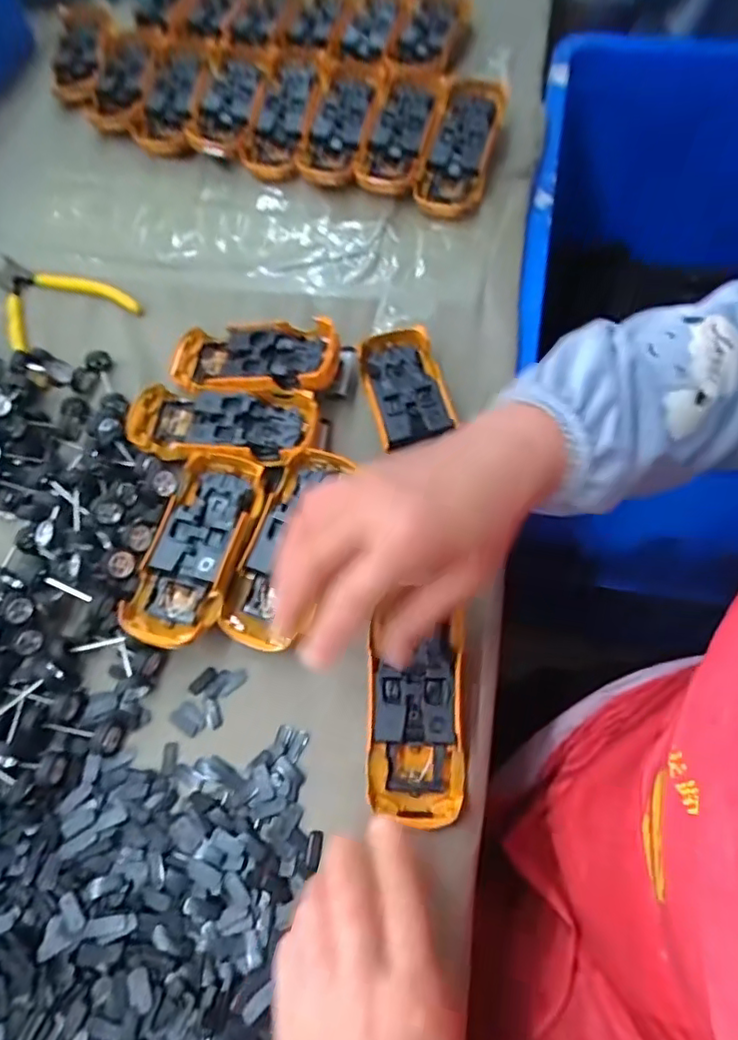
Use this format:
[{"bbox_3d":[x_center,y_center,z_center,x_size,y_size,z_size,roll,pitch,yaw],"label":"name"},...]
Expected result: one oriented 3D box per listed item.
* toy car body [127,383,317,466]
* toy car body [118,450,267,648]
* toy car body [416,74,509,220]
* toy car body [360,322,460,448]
[{"bbox_3d":[-0.106,-0.067,0.436,0.132,0.031,0.057,7,67,5],"label":"toy car body"},{"bbox_3d":[-0.110,0.019,0.400,0.058,0.031,0.129,13,67,8],"label":"toy car body"},{"bbox_3d":[0.083,-0.335,0.555,0.062,0.036,0.144,12,68,9],"label":"toy car body"},{"bbox_3d":[0.026,-0.091,0.441,0.051,0.031,0.095,-13,66,-3],"label":"toy car body"}]

